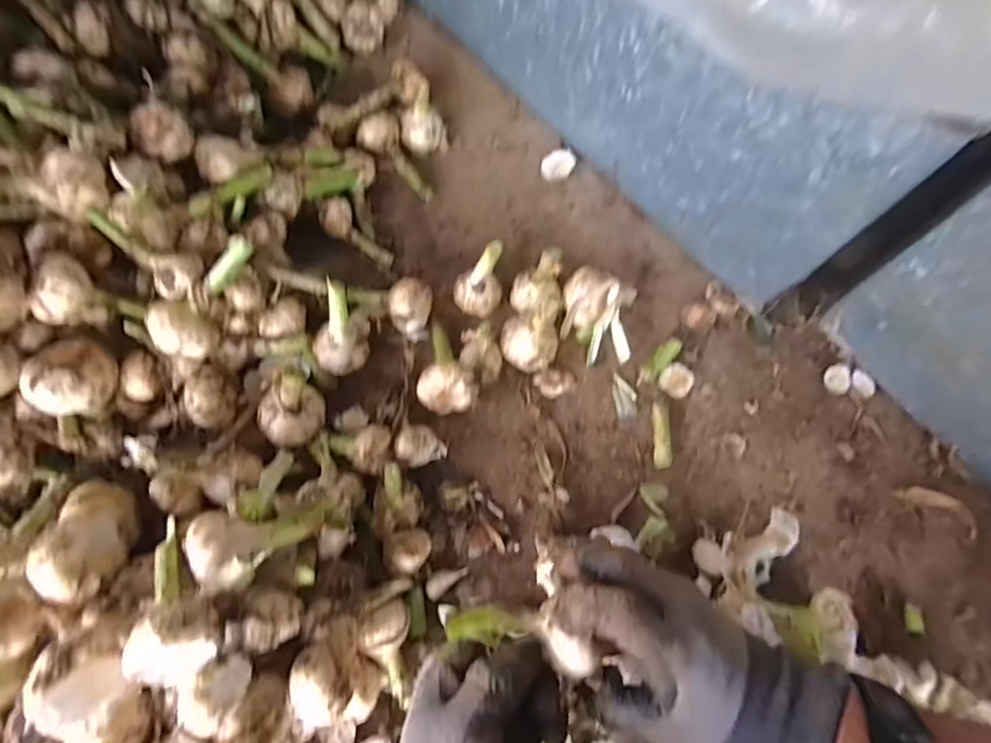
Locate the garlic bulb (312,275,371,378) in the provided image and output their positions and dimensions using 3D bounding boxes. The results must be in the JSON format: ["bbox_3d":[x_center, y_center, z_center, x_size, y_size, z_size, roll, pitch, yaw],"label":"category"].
[{"bbox_3d":[-0.156,-0.034,0.526,0.048,0.091,0.057,38,69,13],"label":"garlic bulb"}]

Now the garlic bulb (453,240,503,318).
[{"bbox_3d":[-0.019,-0.095,0.562,0.051,0.087,0.044,3,65,-2],"label":"garlic bulb"}]

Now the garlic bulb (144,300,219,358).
[{"bbox_3d":[-0.278,-0.037,0.459,0.046,0.034,0.043,1,65,-3],"label":"garlic bulb"}]

